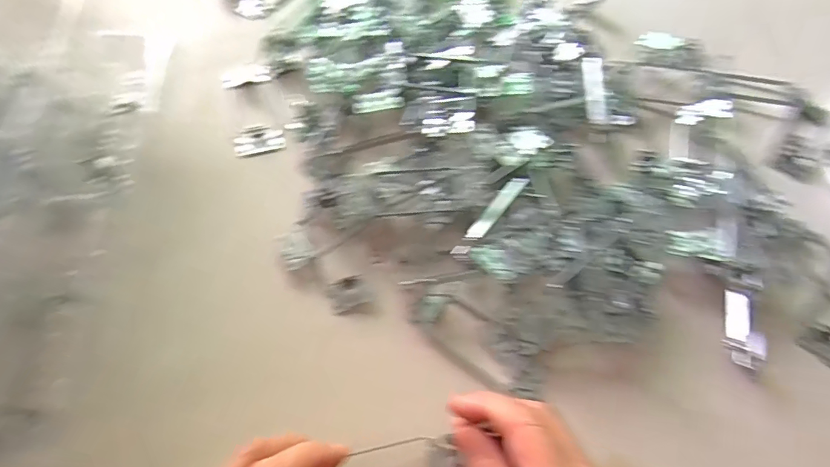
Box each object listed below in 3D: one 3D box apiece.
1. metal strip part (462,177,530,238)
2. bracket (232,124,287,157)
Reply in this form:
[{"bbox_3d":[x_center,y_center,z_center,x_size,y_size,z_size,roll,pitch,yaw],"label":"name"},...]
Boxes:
[{"bbox_3d":[0.062,-0.020,0.347,0.012,0.006,0.072,34,65,15],"label":"metal strip part"},{"bbox_3d":[-0.137,-0.082,0.406,0.042,0.008,0.028,-21,64,-14],"label":"bracket"}]

